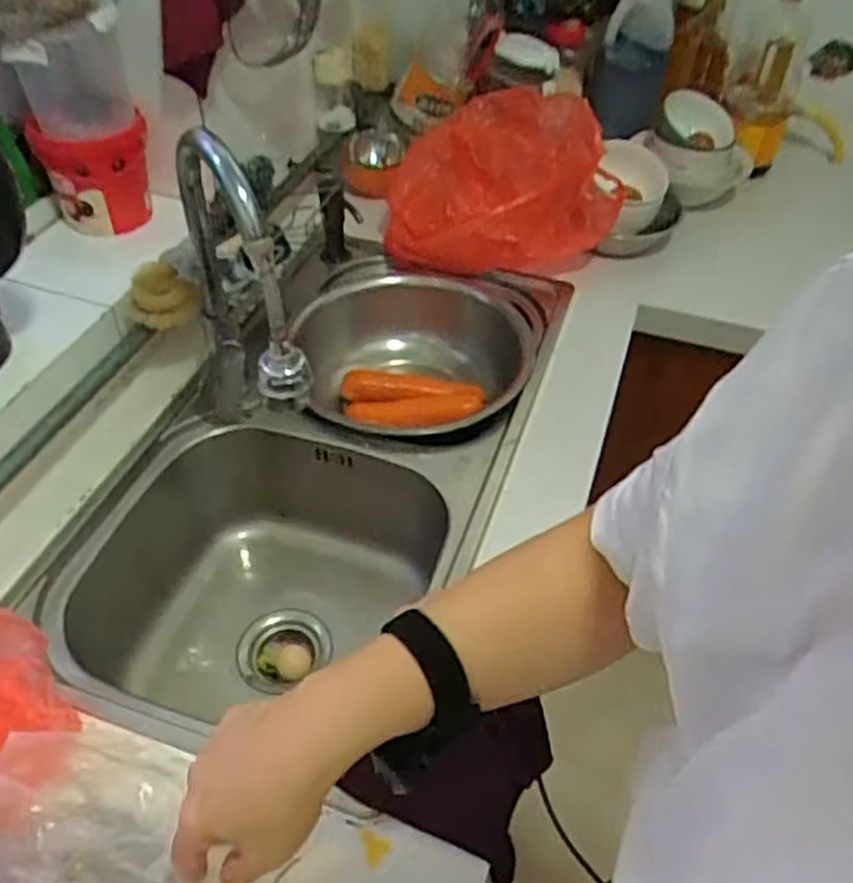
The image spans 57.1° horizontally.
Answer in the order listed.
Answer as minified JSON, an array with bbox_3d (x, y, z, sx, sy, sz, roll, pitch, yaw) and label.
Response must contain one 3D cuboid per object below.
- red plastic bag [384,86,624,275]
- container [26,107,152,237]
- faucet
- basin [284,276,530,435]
[{"bbox_3d":[0.114,-0.380,1.131,0.320,0.178,0.268,5,46,3],"label":"red plastic bag"},{"bbox_3d":[-0.394,-0.316,0.948,0.129,0.123,0.104,-13,47,-14],"label":"container"},{"bbox_3d":[-0.180,-0.127,0.761,0.076,0.317,0.202,-19,49,-20],"label":"faucet"},{"bbox_3d":[-0.020,-0.095,1.016,0.297,0.085,0.295,1,46,-1],"label":"basin"}]

